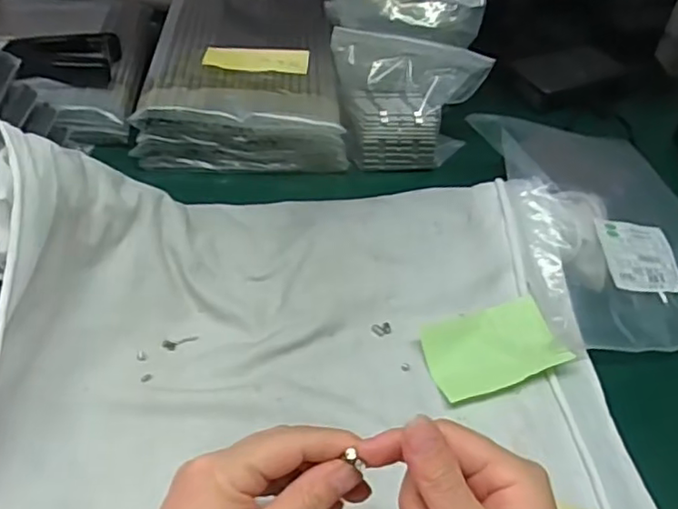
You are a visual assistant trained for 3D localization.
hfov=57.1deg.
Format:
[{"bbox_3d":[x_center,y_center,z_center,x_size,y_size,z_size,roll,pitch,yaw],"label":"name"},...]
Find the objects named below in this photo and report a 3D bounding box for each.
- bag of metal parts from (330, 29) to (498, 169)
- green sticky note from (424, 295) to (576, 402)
[{"bbox_3d":[0.064,-0.141,0.586,0.143,0.112,0.067,-1,46,-8],"label":"bag of metal parts"},{"bbox_3d":[0.107,0.063,0.439,0.093,0.008,0.065,-10,47,-16],"label":"green sticky note"}]

